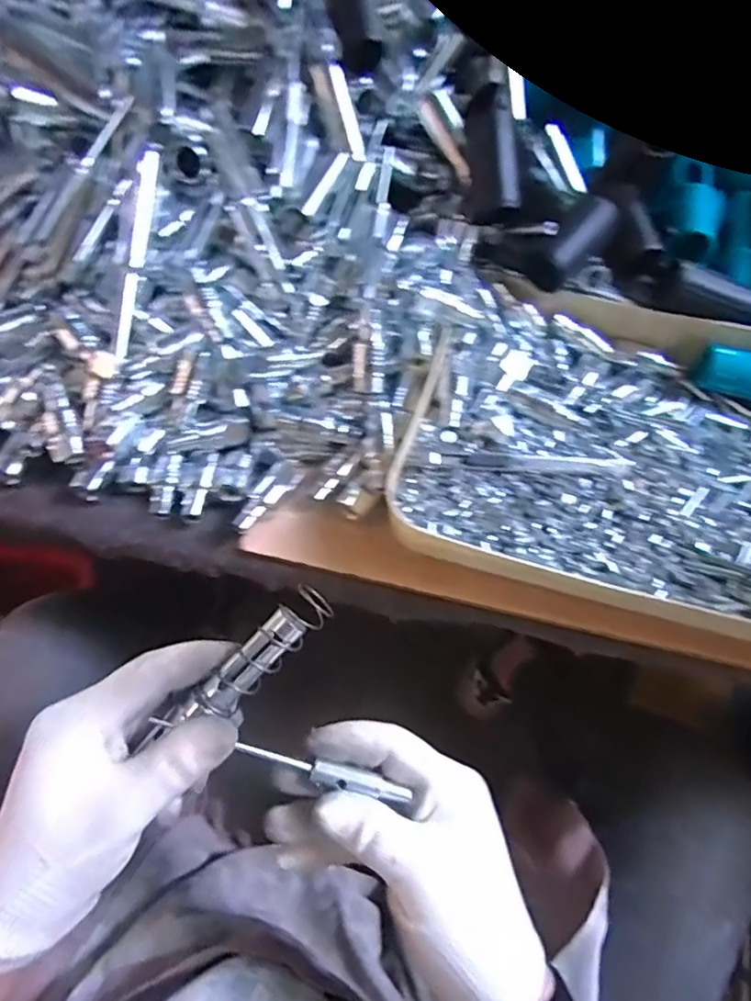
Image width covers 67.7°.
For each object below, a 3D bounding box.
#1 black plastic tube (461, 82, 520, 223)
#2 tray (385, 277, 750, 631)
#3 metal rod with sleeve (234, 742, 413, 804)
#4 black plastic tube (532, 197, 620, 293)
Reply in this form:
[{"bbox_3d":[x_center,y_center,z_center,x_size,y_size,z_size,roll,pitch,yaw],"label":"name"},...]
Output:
[{"bbox_3d":[0.078,-0.239,0.382,0.031,0.033,0.091,-2,88,-2],"label":"black plastic tube"},{"bbox_3d":[0.188,-0.030,0.358,0.323,0.044,0.231,15,62,8],"label":"tray"},{"bbox_3d":[-0.025,0.133,0.272,0.085,0.011,0.009,20,62,-4],"label":"metal rod with sleeve"},{"bbox_3d":[0.133,-0.173,0.377,0.026,0.020,0.071,39,88,19],"label":"black plastic tube"}]

